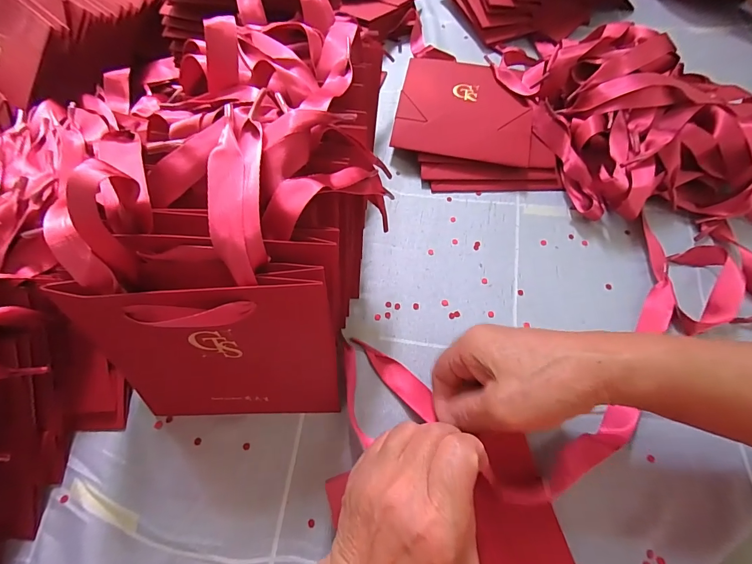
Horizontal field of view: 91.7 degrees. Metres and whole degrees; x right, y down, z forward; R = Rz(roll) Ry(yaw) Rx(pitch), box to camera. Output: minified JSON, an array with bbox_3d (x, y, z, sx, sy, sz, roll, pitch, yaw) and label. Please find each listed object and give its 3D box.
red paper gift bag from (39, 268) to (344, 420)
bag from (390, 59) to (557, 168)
[{"bbox_3d":[-0.095,0.044,0.231,0.135,0.134,0.056,-3,64,-1],"label":"red paper gift bag"},{"bbox_3d":[0.108,-0.189,0.393,0.160,0.014,0.140,10,64,4],"label":"bag"}]

